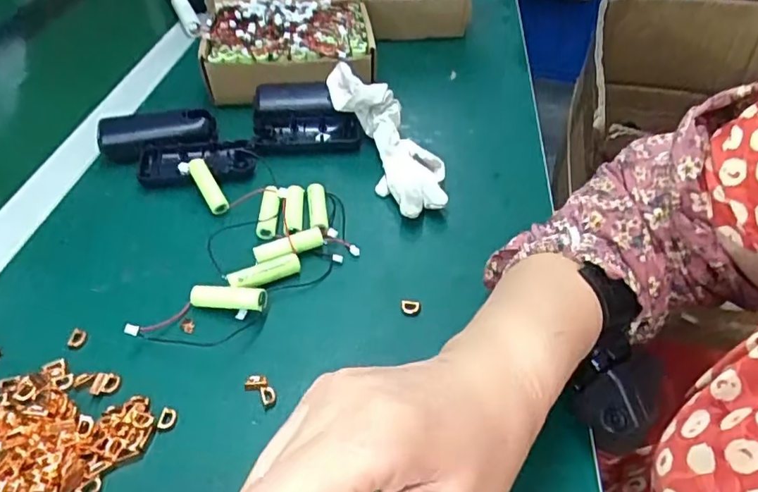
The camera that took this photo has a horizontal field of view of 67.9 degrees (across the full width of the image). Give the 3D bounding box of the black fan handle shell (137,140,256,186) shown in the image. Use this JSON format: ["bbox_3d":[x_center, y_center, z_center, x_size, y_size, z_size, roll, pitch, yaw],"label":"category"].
[{"bbox_3d":[-0.158,-0.073,0.487,0.095,0.013,0.049,-8,44,-10],"label":"black fan handle shell"}]

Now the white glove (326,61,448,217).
[{"bbox_3d":[0.007,-0.090,0.463,0.052,0.034,0.163,-19,62,-21],"label":"white glove"}]

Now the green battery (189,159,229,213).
[{"bbox_3d":[-0.136,-0.049,0.446,0.011,0.015,0.056,-24,63,-25],"label":"green battery"}]

